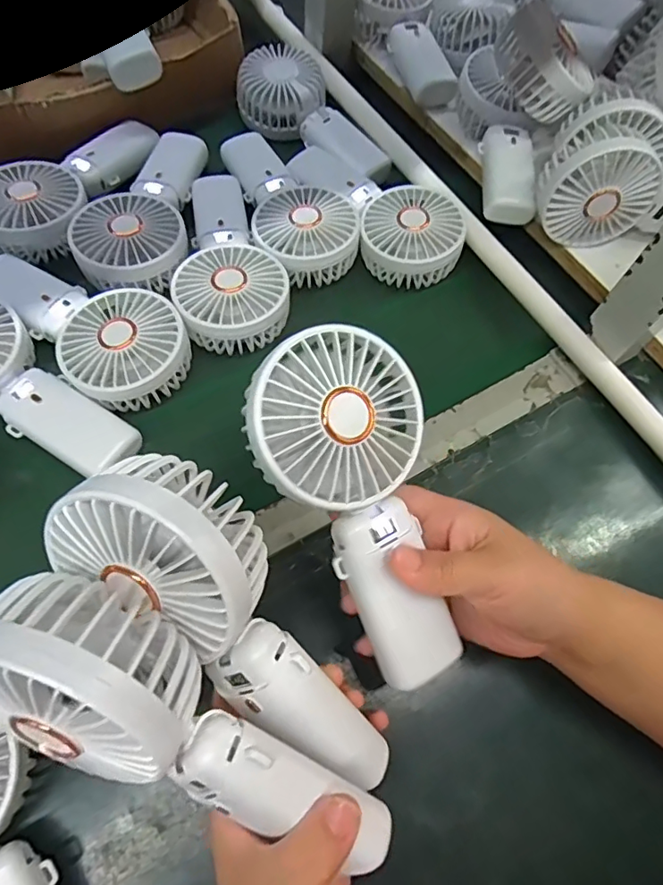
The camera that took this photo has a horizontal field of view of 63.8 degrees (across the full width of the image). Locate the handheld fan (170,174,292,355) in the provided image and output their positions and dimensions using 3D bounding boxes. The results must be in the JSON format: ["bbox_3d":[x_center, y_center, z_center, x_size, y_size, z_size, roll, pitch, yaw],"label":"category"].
[{"bbox_3d":[-0.090,-0.155,0.441,0.082,0.038,0.185,-13,61,-8],"label":"handheld fan"}]

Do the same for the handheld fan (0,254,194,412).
[{"bbox_3d":[-0.185,-0.095,0.404,0.180,0.039,0.082,40,67,19],"label":"handheld fan"}]

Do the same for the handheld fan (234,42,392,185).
[{"bbox_3d":[-0.010,-0.318,0.524,0.182,0.043,0.088,41,67,6],"label":"handheld fan"}]

